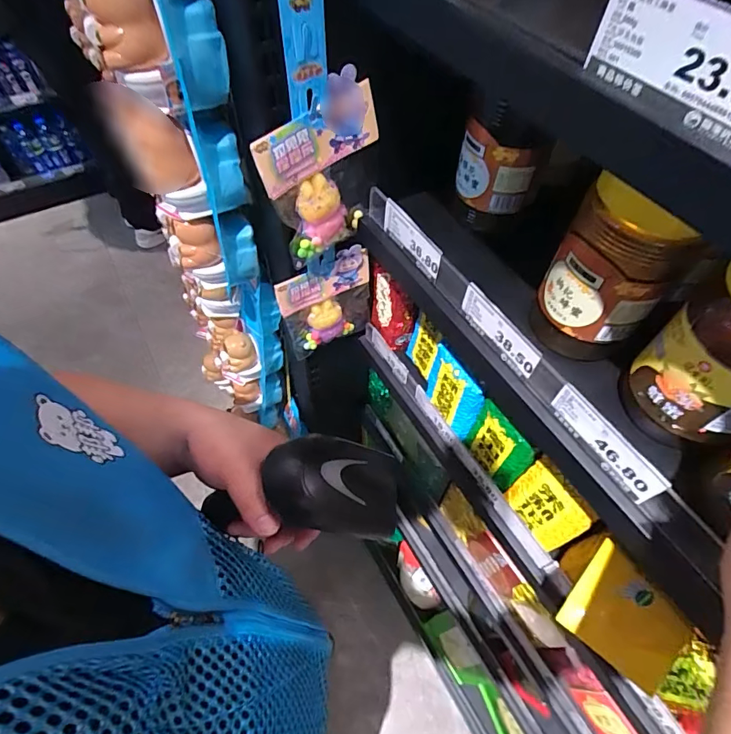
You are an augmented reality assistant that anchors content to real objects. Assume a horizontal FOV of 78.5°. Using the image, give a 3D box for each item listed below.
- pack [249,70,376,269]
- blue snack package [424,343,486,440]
[{"bbox_3d":[-0.045,-0.188,0.447,0.029,0.163,0.119,40,64,22],"label":"pack"},{"bbox_3d":[0.104,0.033,0.539,0.014,0.109,0.078,-31,62,-20],"label":"blue snack package"}]

